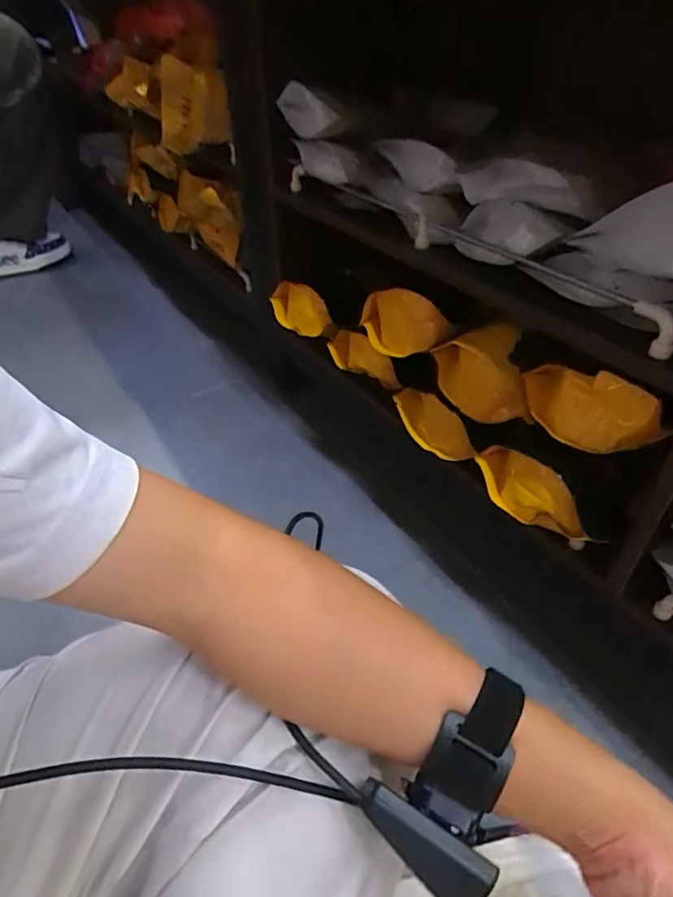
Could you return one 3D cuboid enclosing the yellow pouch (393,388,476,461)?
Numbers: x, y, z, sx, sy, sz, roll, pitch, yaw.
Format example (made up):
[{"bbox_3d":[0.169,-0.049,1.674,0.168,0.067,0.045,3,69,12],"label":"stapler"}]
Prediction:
[{"bbox_3d":[0.102,-0.027,0.583,0.011,0.061,0.123,-23,44,-23],"label":"yellow pouch"}]

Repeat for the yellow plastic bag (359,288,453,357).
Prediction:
[{"bbox_3d":[0.073,-0.129,0.569,0.106,0.080,0.027,30,50,32],"label":"yellow plastic bag"}]

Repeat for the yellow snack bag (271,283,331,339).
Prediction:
[{"bbox_3d":[-0.053,-0.194,0.748,0.029,0.062,0.128,-23,44,-23],"label":"yellow snack bag"}]

